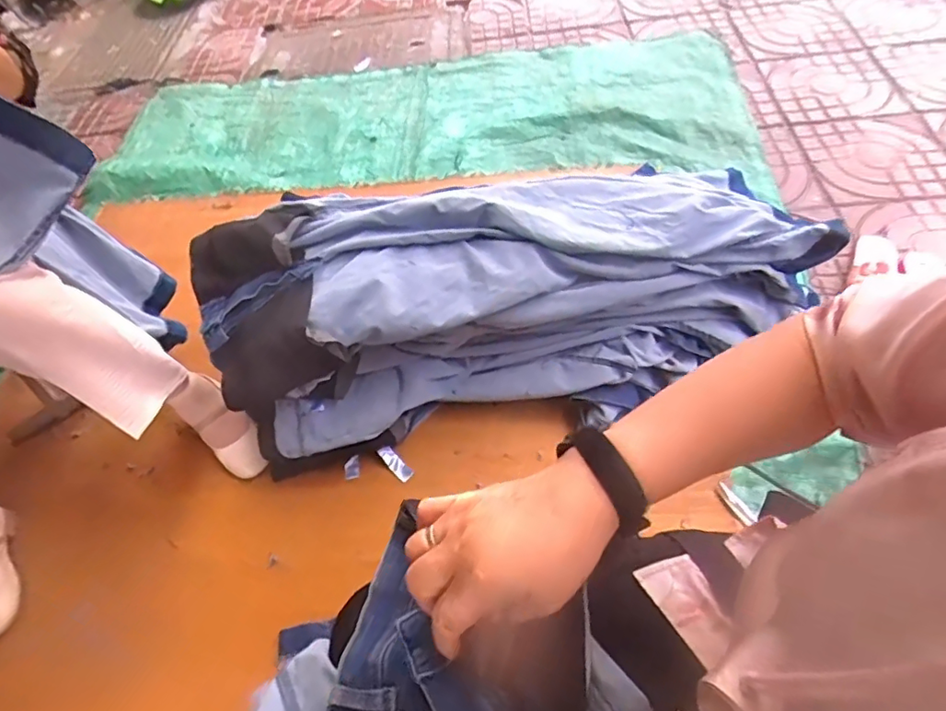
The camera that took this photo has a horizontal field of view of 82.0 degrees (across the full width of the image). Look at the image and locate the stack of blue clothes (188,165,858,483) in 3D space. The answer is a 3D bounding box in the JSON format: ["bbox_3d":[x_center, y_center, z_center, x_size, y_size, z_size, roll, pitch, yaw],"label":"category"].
[{"bbox_3d":[0.068,-0.088,0.941,0.987,0.344,0.346,-9,56,3],"label":"stack of blue clothes"}]

